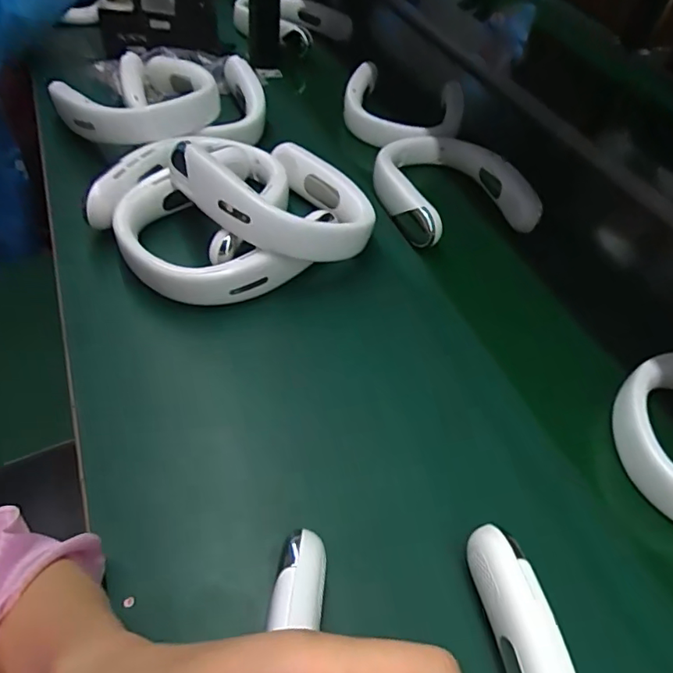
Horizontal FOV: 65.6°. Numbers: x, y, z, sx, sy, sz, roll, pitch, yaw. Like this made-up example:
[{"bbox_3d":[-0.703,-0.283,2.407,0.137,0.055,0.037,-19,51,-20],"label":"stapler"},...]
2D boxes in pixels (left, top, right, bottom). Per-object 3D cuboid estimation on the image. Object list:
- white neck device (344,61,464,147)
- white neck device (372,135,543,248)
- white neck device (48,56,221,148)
[{"bbox_3d":[0.103,-0.365,0.821,0.183,0.053,0.200,17,50,9],"label":"white neck device"},{"bbox_3d":[0.147,-0.202,0.696,0.203,0.058,0.184,-15,52,-17],"label":"white neck device"},{"bbox_3d":[-0.241,-0.307,0.669,0.171,0.040,0.184,2,49,-3],"label":"white neck device"}]

